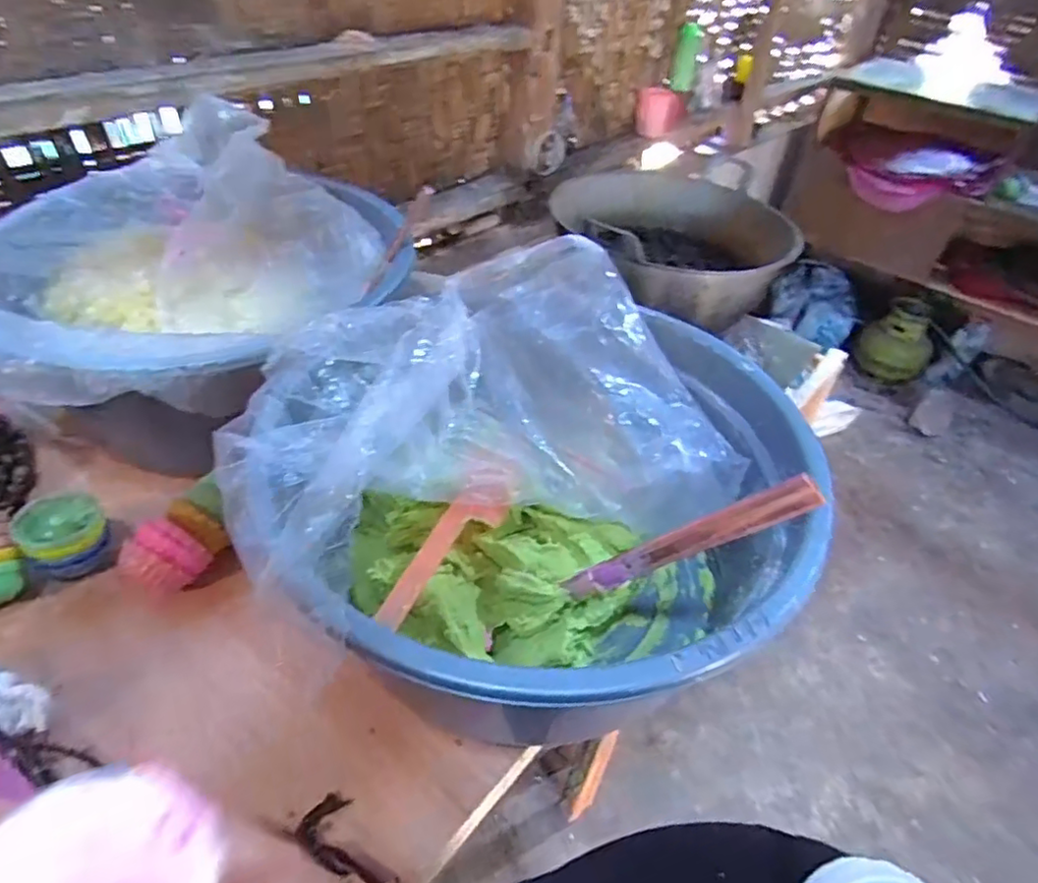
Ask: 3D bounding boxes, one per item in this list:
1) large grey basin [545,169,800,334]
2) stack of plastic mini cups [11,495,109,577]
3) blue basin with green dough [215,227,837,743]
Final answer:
[{"bbox_3d":[0.293,-0.384,1.203,0.426,0.176,0.470,28,48,22],"label":"large grey basin"},{"bbox_3d":[-0.389,0.084,0.537,0.062,0.052,0.062,-31,54,-32],"label":"stack of plastic mini cups"},{"bbox_3d":[0.013,0.042,0.500,0.393,0.218,0.374,3,43,-3],"label":"blue basin with green dough"}]

